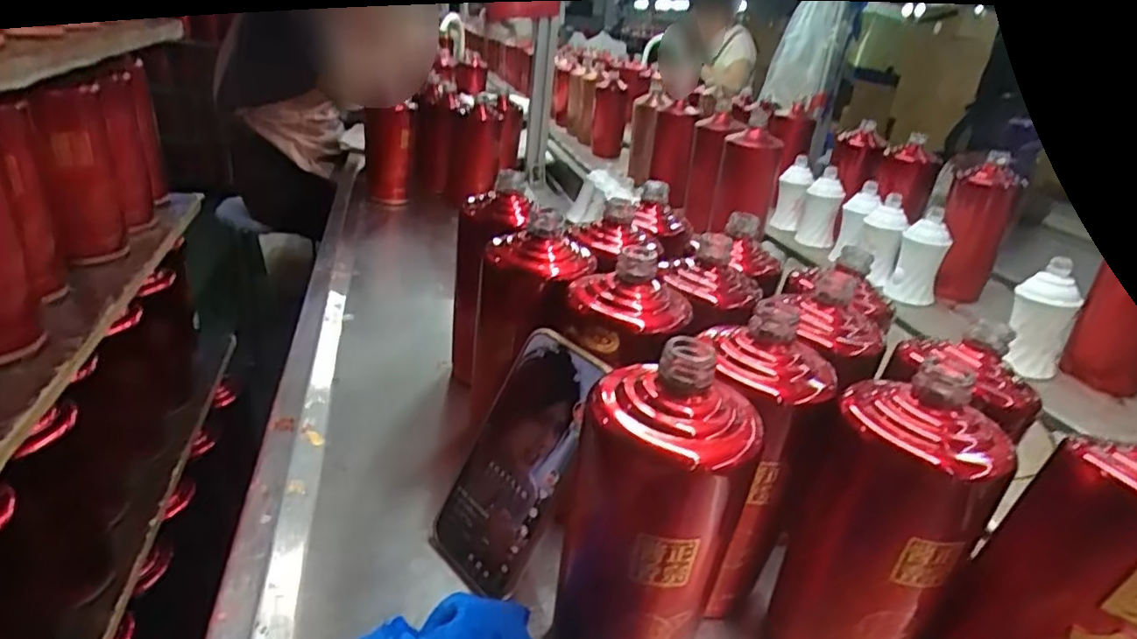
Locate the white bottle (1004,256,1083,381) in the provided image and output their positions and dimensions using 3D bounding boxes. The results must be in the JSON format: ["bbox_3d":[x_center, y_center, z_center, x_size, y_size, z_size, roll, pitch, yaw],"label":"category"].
[{"bbox_3d":[0.460,0.001,0.632,0.041,0.114,0.042,1,25,-7],"label":"white bottle"}]

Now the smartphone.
[{"bbox_3d":[-0.035,0.089,0.415,0.017,0.162,0.079,21,7,-45],"label":"smartphone"}]

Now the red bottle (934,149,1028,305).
[{"bbox_3d":[0.513,-0.109,0.828,0.074,0.185,0.063,24,31,35],"label":"red bottle"}]

